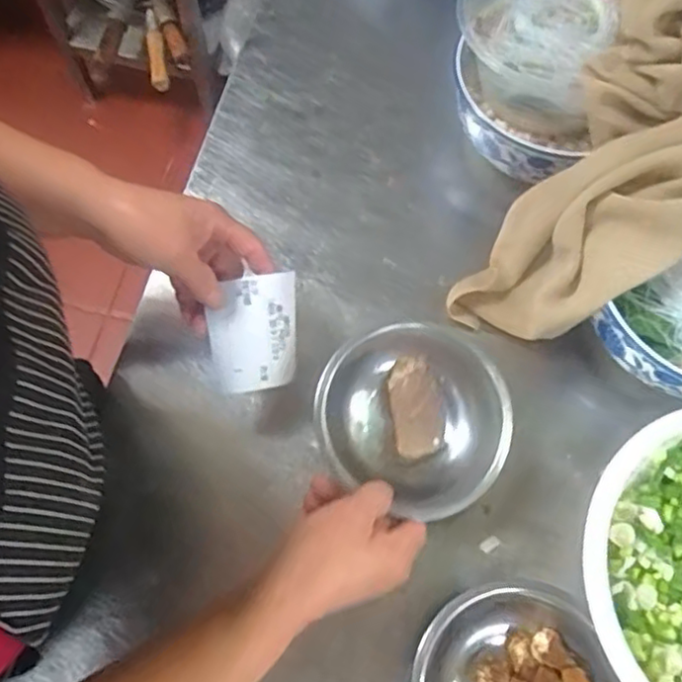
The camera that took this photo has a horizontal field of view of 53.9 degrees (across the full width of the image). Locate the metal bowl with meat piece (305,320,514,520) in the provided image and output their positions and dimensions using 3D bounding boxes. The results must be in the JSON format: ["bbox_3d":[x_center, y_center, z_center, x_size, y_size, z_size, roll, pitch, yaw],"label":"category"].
[{"bbox_3d":[0.049,0.054,0.464,0.130,0.040,0.117,27,69,11],"label":"metal bowl with meat piece"}]

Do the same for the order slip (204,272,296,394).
[{"bbox_3d":[-0.059,-0.004,0.466,0.068,0.015,0.075,-16,95,-7],"label":"order slip"}]

